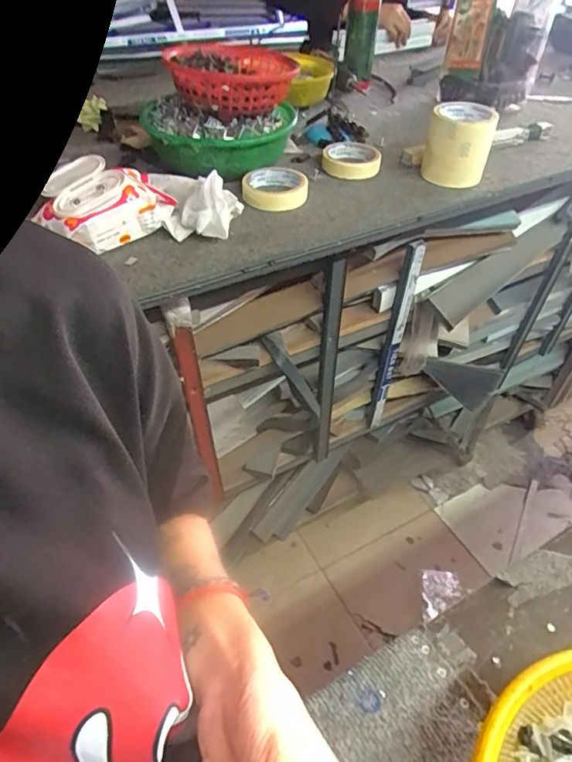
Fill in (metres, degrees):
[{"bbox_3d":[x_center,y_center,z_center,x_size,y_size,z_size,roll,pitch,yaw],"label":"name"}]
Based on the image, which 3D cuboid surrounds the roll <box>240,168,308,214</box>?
[{"bbox_3d":[-0.016,-0.282,0.749,0.095,0.031,0.089,3,45,2],"label":"roll"}]

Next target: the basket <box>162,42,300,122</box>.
[{"bbox_3d":[-0.078,-0.440,0.742,0.172,0.069,0.165,-6,45,-8],"label":"basket"}]

